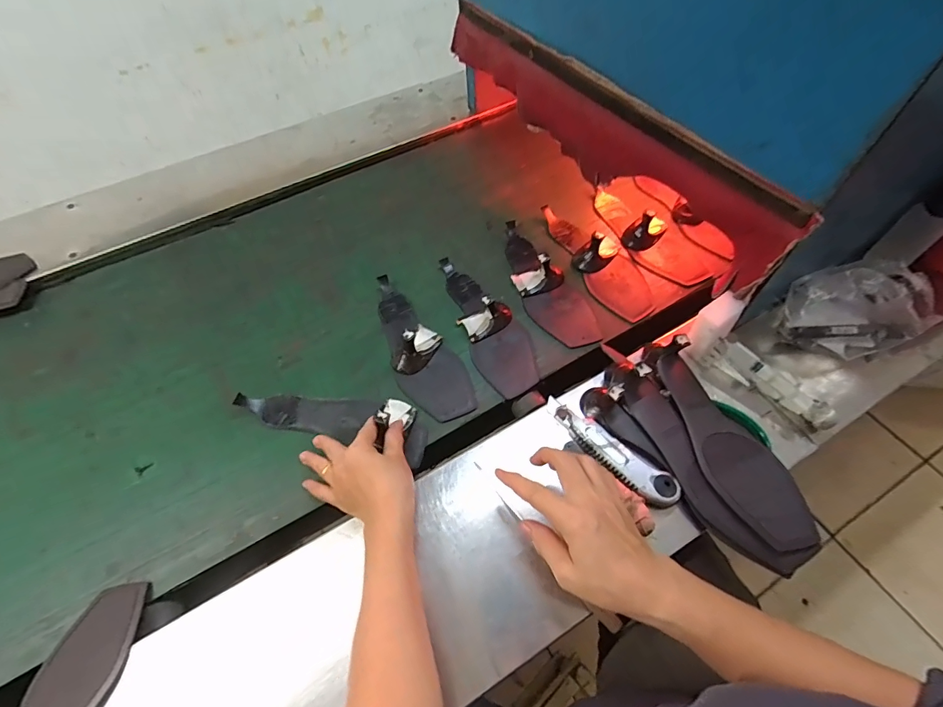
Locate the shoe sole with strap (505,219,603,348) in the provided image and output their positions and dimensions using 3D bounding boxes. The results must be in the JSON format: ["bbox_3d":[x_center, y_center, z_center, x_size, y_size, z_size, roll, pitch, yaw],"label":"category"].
[{"bbox_3d":[0.103,-0.117,0.609,0.080,0.040,0.244,-18,60,-8],"label":"shoe sole with strap"}]

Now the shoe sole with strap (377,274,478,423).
[{"bbox_3d":[-0.078,-0.021,0.572,0.092,0.040,0.242,-22,60,-10],"label":"shoe sole with strap"}]

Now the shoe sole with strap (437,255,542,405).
[{"bbox_3d":[0.022,-0.059,0.577,0.077,0.044,0.239,-18,60,-8],"label":"shoe sole with strap"}]

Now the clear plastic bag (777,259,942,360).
[{"bbox_3d":[0.453,-0.050,0.494,0.142,0.095,0.065,15,61,12],"label":"clear plastic bag"}]

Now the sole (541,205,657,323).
[{"bbox_3d":[0.190,-0.153,0.635,0.079,0.050,0.238,-20,60,-9],"label":"sole"}]

